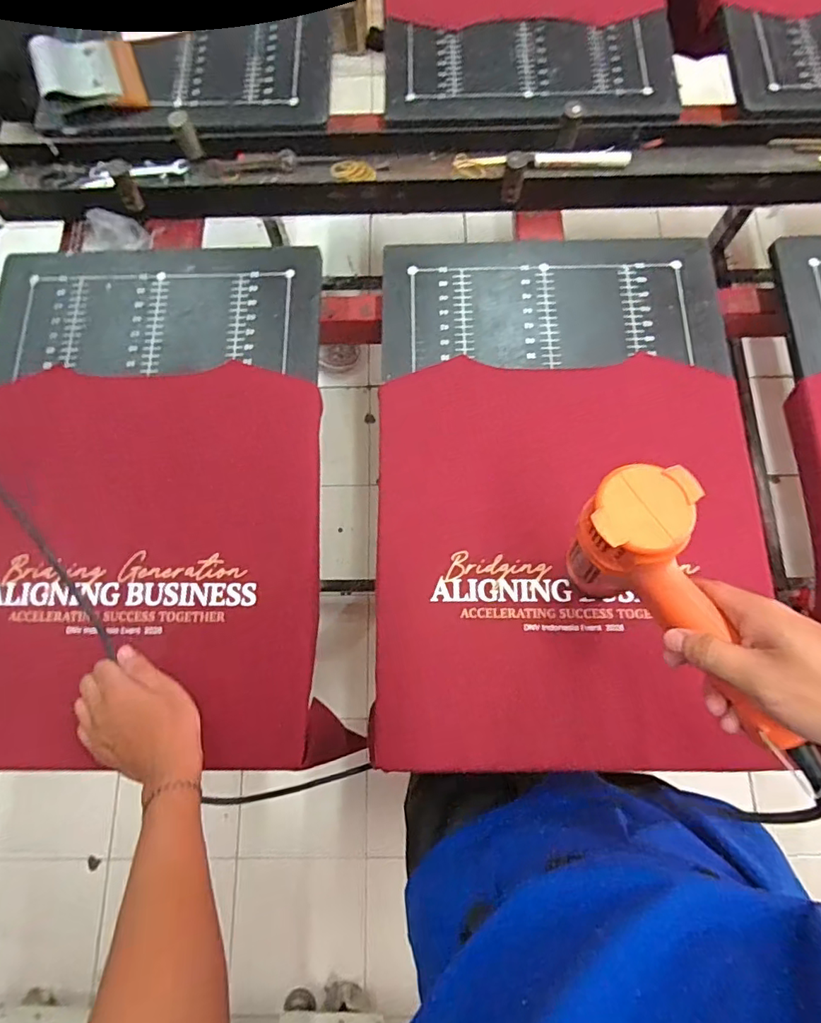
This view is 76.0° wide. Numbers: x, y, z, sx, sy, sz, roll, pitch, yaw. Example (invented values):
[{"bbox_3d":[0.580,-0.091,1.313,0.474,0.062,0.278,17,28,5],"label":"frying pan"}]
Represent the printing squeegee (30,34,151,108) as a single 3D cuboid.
[{"bbox_3d":[-0.434,-0.593,0.708,0.127,0.041,0.125,-18,75,-4],"label":"printing squeegee"}]

